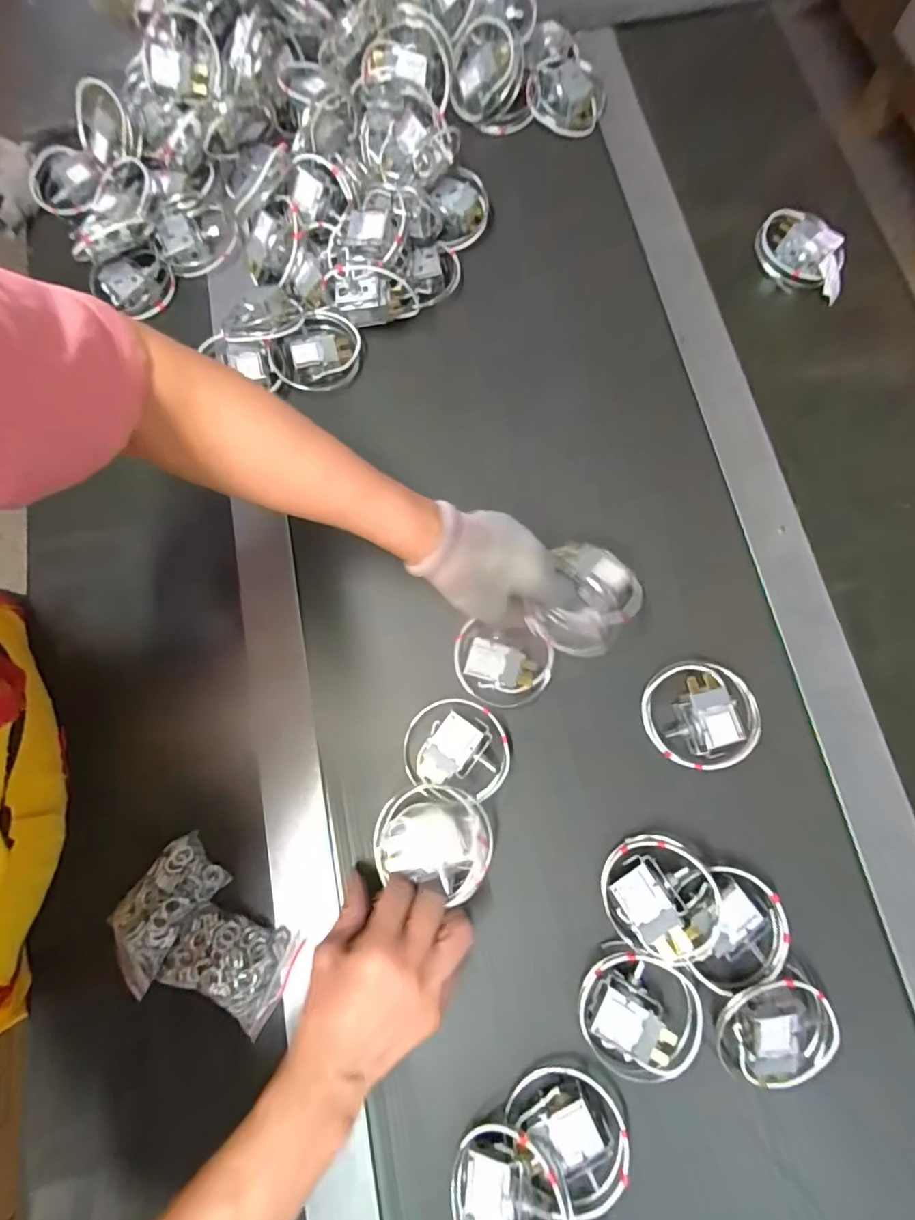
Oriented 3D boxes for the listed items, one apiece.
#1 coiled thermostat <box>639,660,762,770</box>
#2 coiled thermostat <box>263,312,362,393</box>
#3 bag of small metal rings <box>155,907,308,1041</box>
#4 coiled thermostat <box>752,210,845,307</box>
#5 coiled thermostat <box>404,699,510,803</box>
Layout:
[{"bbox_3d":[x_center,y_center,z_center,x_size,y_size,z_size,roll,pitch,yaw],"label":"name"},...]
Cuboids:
[{"bbox_3d":[0.188,0.083,0.392,0.077,0.028,0.080,-13,69,11],"label":"coiled thermostat"},{"bbox_3d":[-0.137,-0.253,0.480,0.085,0.031,0.078,-9,77,0],"label":"coiled thermostat"},{"bbox_3d":[-0.164,0.254,0.357,0.084,0.014,0.064,24,74,-2],"label":"bag of small metal rings"},{"bbox_3d":[0.334,-0.341,0.483,0.095,0.034,0.052,42,81,10],"label":"coiled thermostat"},{"bbox_3d":[0.000,0.107,0.395,0.082,0.030,0.070,13,78,5],"label":"coiled thermostat"}]

